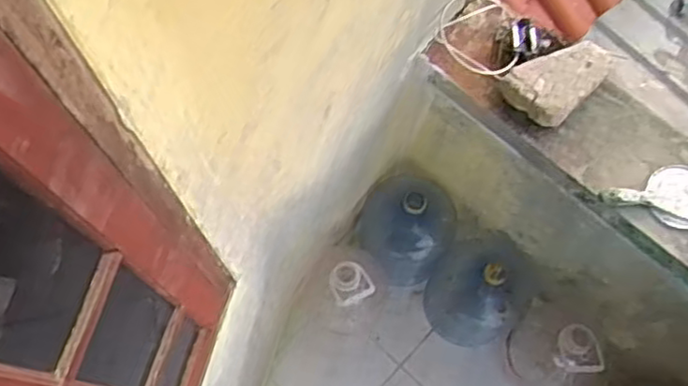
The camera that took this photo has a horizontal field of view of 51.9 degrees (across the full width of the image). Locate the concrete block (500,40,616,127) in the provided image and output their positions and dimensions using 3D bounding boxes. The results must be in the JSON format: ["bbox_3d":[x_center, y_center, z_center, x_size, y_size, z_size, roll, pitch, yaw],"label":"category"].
[{"bbox_3d":[0.418,-0.227,1.371,0.189,0.080,0.139,-41,75,-13],"label":"concrete block"}]

